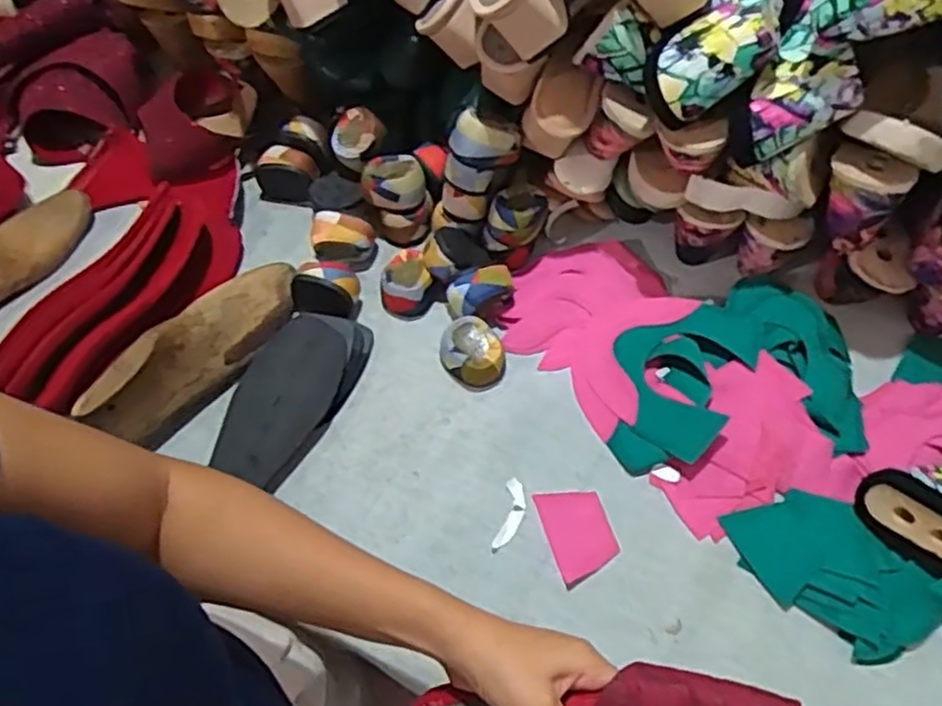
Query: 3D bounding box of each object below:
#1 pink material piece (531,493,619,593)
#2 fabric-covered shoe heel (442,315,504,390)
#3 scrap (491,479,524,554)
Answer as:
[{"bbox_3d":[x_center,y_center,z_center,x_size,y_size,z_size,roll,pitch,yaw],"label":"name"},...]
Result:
[{"bbox_3d":[0.090,0.149,0.610,0.053,0.005,0.077,-16,63,-7],"label":"pink material piece"},{"bbox_3d":[0.002,-0.001,0.667,0.055,0.039,0.054,0,62,1],"label":"fabric-covered shoe heel"},{"bbox_3d":[0.034,0.137,0.616,0.019,0.004,0.064,12,63,7],"label":"scrap"}]

